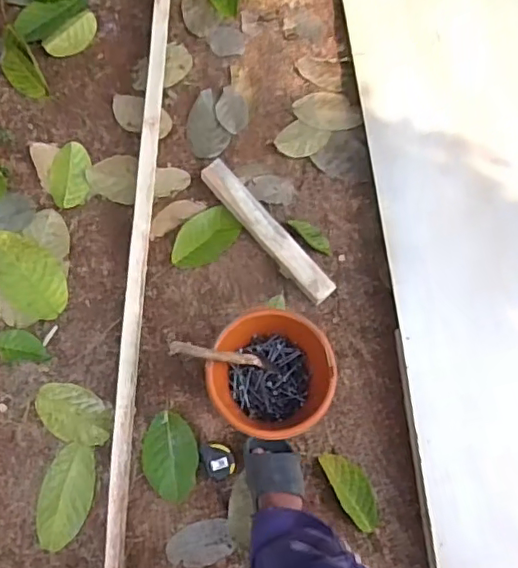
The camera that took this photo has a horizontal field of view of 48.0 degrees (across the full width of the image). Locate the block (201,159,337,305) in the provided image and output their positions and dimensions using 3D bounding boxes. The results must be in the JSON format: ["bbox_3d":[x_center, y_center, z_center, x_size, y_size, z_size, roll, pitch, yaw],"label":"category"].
[{"bbox_3d":[0.019,-0.127,1.366,0.074,0.047,0.426,-39,80,-12],"label":"block"}]

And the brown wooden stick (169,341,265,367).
[{"bbox_3d":[-0.079,0.141,1.151,0.034,0.225,0.026,-13,68,43],"label":"brown wooden stick"}]

